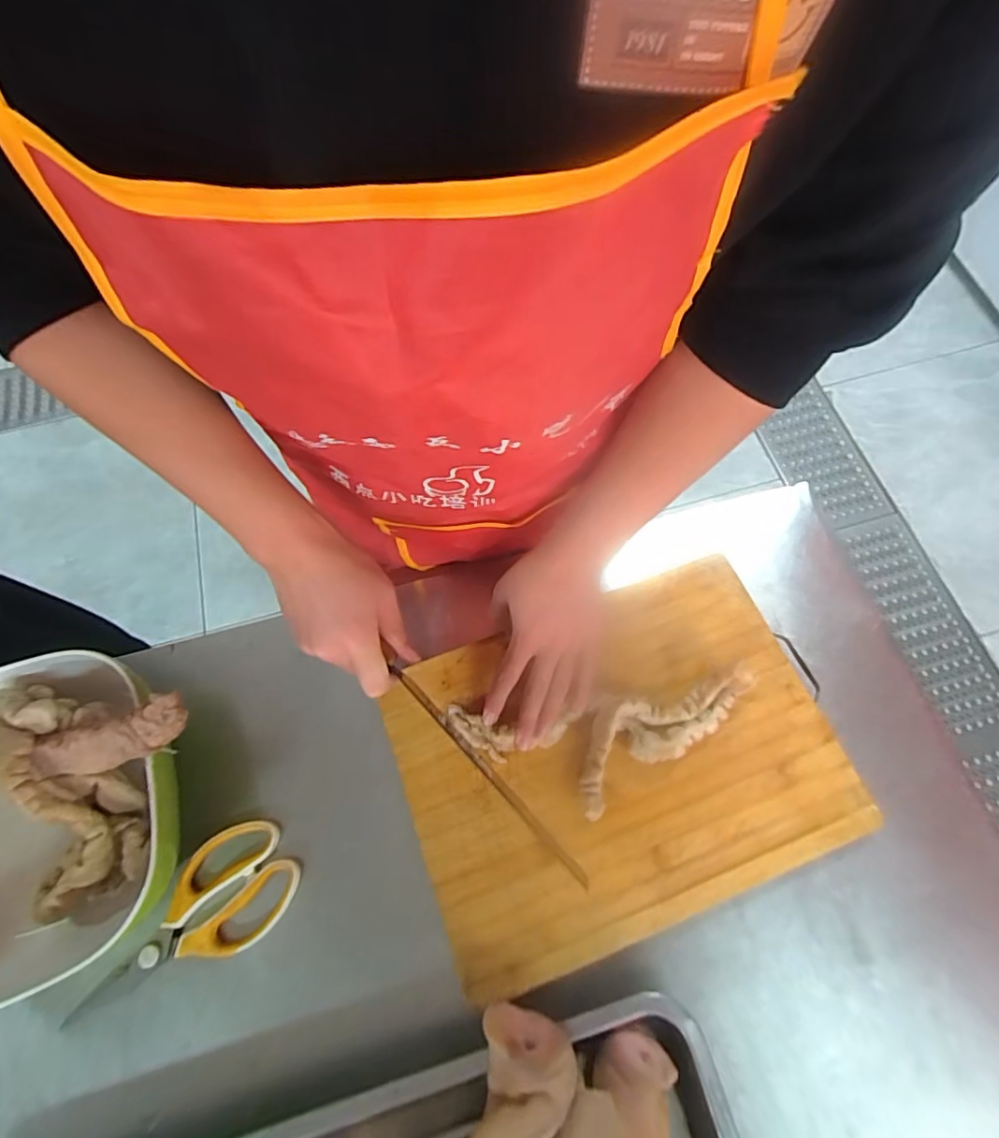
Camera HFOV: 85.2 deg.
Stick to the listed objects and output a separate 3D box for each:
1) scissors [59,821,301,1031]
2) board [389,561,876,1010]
[{"bbox_3d":[-0.272,0.299,0.467,0.195,0.021,0.092,-27,70,-10],"label":"scissors"},{"bbox_3d":[0.102,0.160,0.488,0.370,0.030,0.268,-20,69,-7],"label":"board"}]

